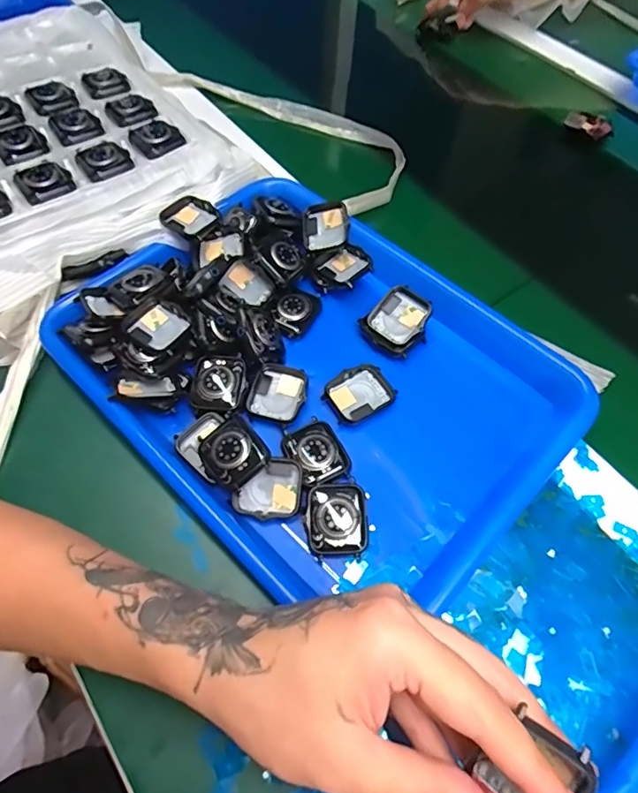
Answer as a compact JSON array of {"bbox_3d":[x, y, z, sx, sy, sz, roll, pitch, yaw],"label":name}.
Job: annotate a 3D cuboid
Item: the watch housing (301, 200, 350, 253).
[{"bbox_3d":[0.005,-0.141,0.423,0.040,0.010,0.041,-11,82,12],"label":"watch housing"}]

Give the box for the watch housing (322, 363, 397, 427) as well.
[{"bbox_3d":[0.029,-0.001,0.358,0.046,0.011,0.037,-27,64,-16],"label":"watch housing"}]

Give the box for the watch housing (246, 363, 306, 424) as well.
[{"bbox_3d":[-0.029,-0.002,0.358,0.036,0.010,0.045,19,61,9],"label":"watch housing"}]

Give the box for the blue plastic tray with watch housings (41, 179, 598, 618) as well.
[{"bbox_3d":[-0.008,-0.021,0.359,0.334,0.049,0.247,39,66,19],"label":"blue plastic tray with watch housings"}]

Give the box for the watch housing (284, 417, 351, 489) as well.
[{"bbox_3d":[-0.001,0.037,0.334,0.036,0.009,0.045,-26,64,-15],"label":"watch housing"}]

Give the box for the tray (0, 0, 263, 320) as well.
[{"bbox_3d":[-0.284,-0.231,0.453,0.329,0.053,0.360,-35,66,-20],"label":"tray"}]

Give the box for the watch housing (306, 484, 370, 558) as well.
[{"bbox_3d":[0.012,0.076,0.310,0.037,0.014,0.042,-4,60,-4],"label":"watch housing"}]

